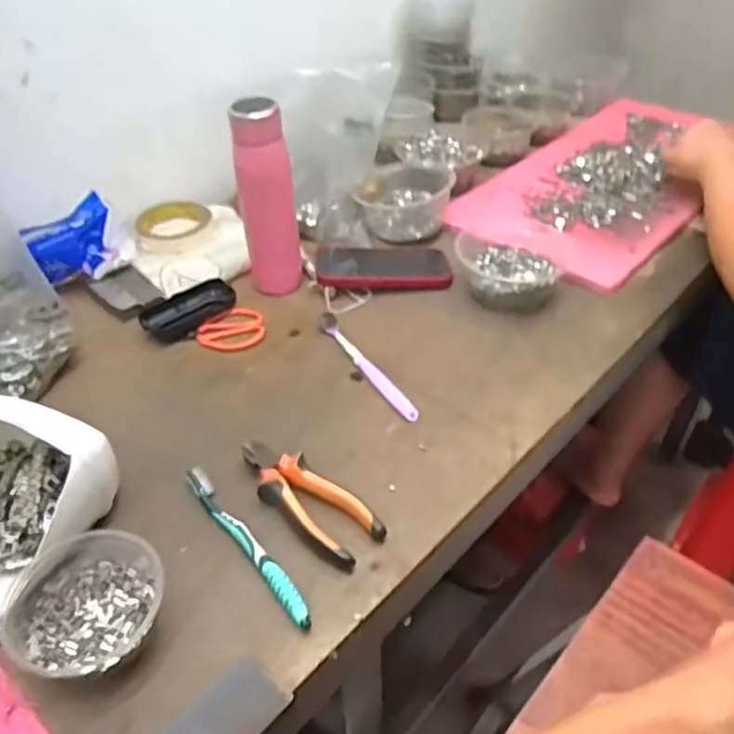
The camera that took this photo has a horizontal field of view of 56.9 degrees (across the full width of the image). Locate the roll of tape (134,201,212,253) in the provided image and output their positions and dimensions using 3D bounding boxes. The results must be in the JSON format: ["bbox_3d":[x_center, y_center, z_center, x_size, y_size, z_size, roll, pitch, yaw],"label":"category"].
[{"bbox_3d":[-0.248,-0.186,0.874,0.088,0.027,0.093,-6,41,-3],"label":"roll of tape"}]

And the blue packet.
[{"bbox_3d":[-0.336,-0.140,0.774,0.024,0.080,0.110,21,46,25],"label":"blue packet"}]

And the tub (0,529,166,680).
[{"bbox_3d":[-0.200,0.177,0.494,0.103,0.041,0.107,-2,41,1],"label":"tub"}]

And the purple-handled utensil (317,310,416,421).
[{"bbox_3d":[-0.003,-0.003,0.718,0.021,0.011,0.185,-22,45,-21],"label":"purple-handled utensil"}]

